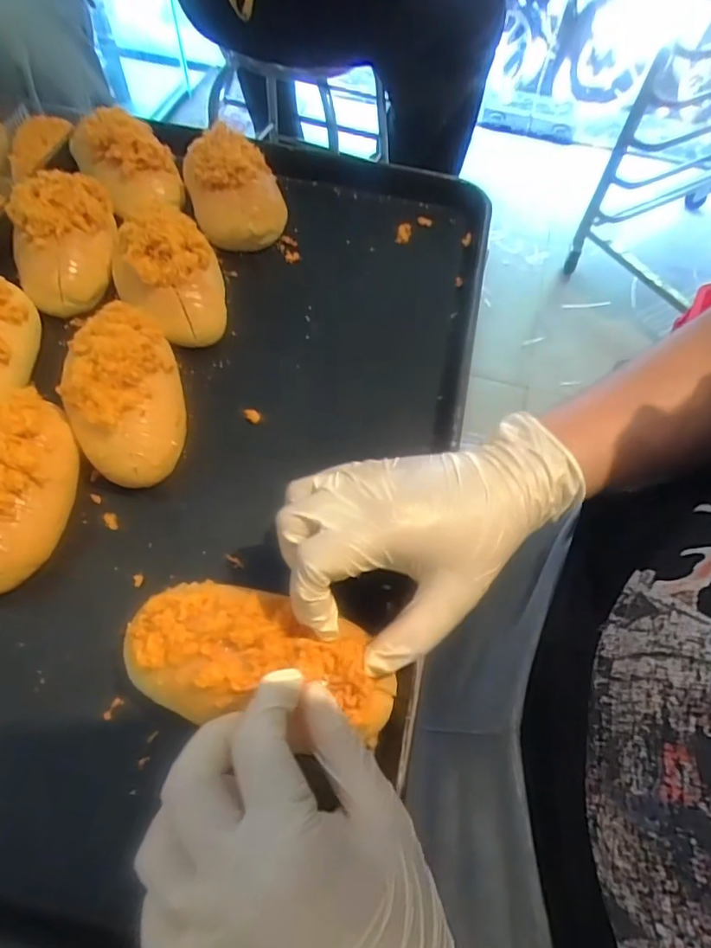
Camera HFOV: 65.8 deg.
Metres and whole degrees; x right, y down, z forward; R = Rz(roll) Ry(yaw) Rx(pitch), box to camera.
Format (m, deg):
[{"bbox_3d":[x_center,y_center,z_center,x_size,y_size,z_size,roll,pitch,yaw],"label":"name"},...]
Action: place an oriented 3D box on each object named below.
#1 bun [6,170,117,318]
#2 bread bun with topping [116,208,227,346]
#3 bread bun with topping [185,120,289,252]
[{"bbox_3d":[-0.234,-0.192,0.442,0.076,0.052,0.121,-11,61,-9],"label":"bun"},{"bbox_3d":[-0.146,-0.156,0.426,0.079,0.055,0.100,-11,61,-9],"label":"bread bun with topping"},{"bbox_3d":[-0.108,-0.260,0.490,0.084,0.061,0.107,-14,62,-11],"label":"bread bun with topping"}]

